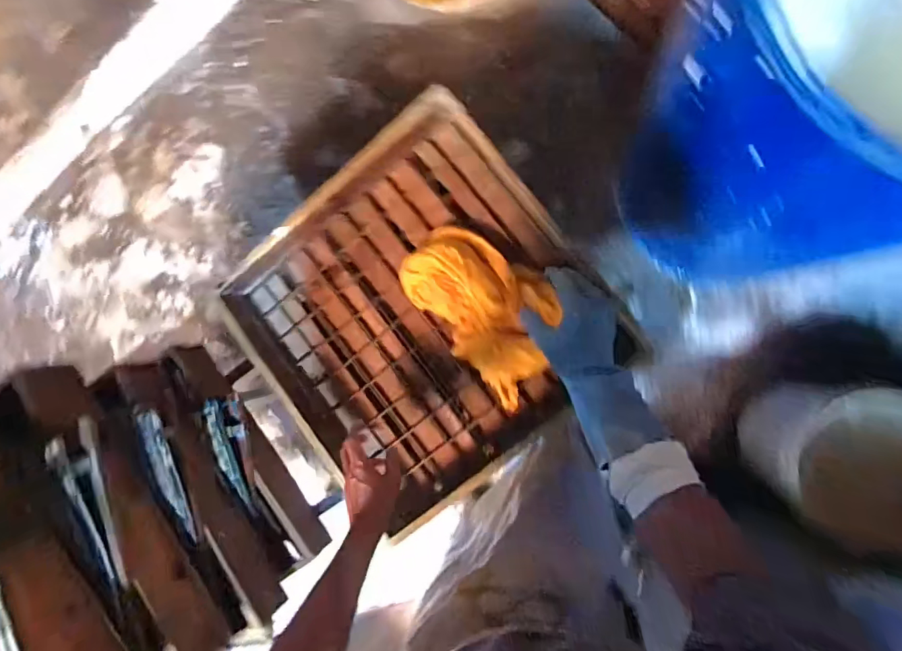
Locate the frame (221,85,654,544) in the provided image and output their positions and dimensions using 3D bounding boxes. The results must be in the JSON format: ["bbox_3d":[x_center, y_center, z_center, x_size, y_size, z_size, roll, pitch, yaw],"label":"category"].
[{"bbox_3d":[-0.061,-0.011,0.869,0.563,0.066,0.558,-39,84,6],"label":"frame"}]

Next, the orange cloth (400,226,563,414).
[{"bbox_3d":[0.062,-0.039,0.833,0.195,0.061,0.299,-43,83,6],"label":"orange cloth"}]

